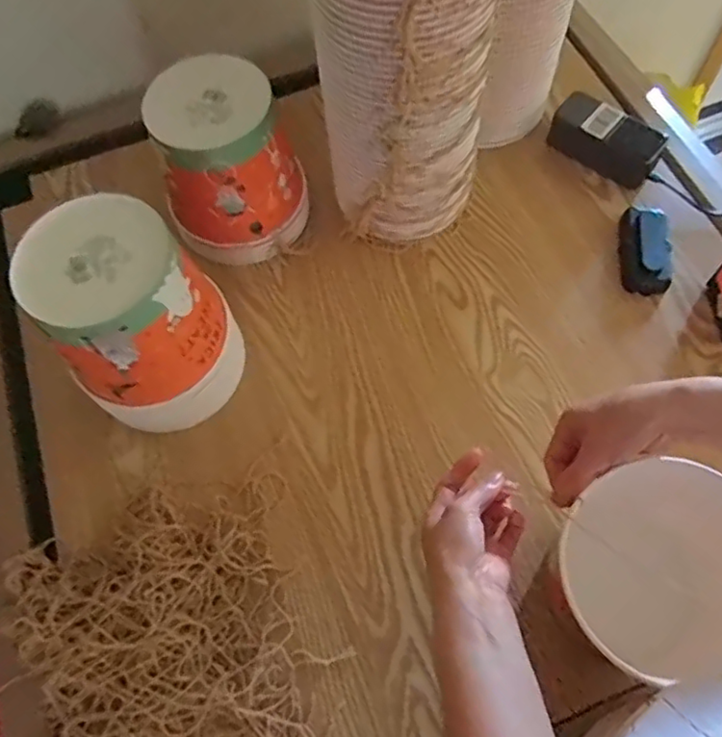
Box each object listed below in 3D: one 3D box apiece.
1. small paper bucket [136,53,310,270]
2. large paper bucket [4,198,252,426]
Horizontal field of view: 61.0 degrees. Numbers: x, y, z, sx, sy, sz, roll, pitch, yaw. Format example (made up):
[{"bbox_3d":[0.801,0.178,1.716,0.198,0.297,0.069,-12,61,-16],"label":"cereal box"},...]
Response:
[{"bbox_3d":[-0.147,-0.219,0.677,0.138,0.167,0.141,-1,65,3],"label":"small paper bucket"},{"bbox_3d":[-0.203,-0.045,0.582,0.140,0.208,0.139,-28,67,-9],"label":"large paper bucket"}]

